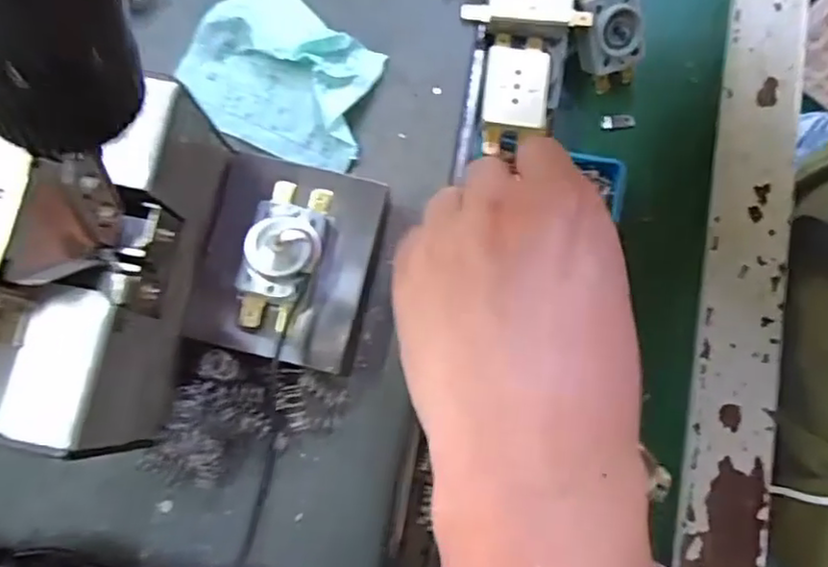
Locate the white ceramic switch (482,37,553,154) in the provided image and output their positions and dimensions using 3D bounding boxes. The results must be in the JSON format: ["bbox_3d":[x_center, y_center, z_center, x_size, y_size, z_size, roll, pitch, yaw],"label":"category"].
[{"bbox_3d":[0.047,-0.091,0.302,0.028,0.014,0.060,5,79,0],"label":"white ceramic switch"}]

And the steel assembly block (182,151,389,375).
[{"bbox_3d":[-0.053,-0.009,0.274,0.070,0.022,0.081,11,79,1],"label":"steel assembly block"}]

